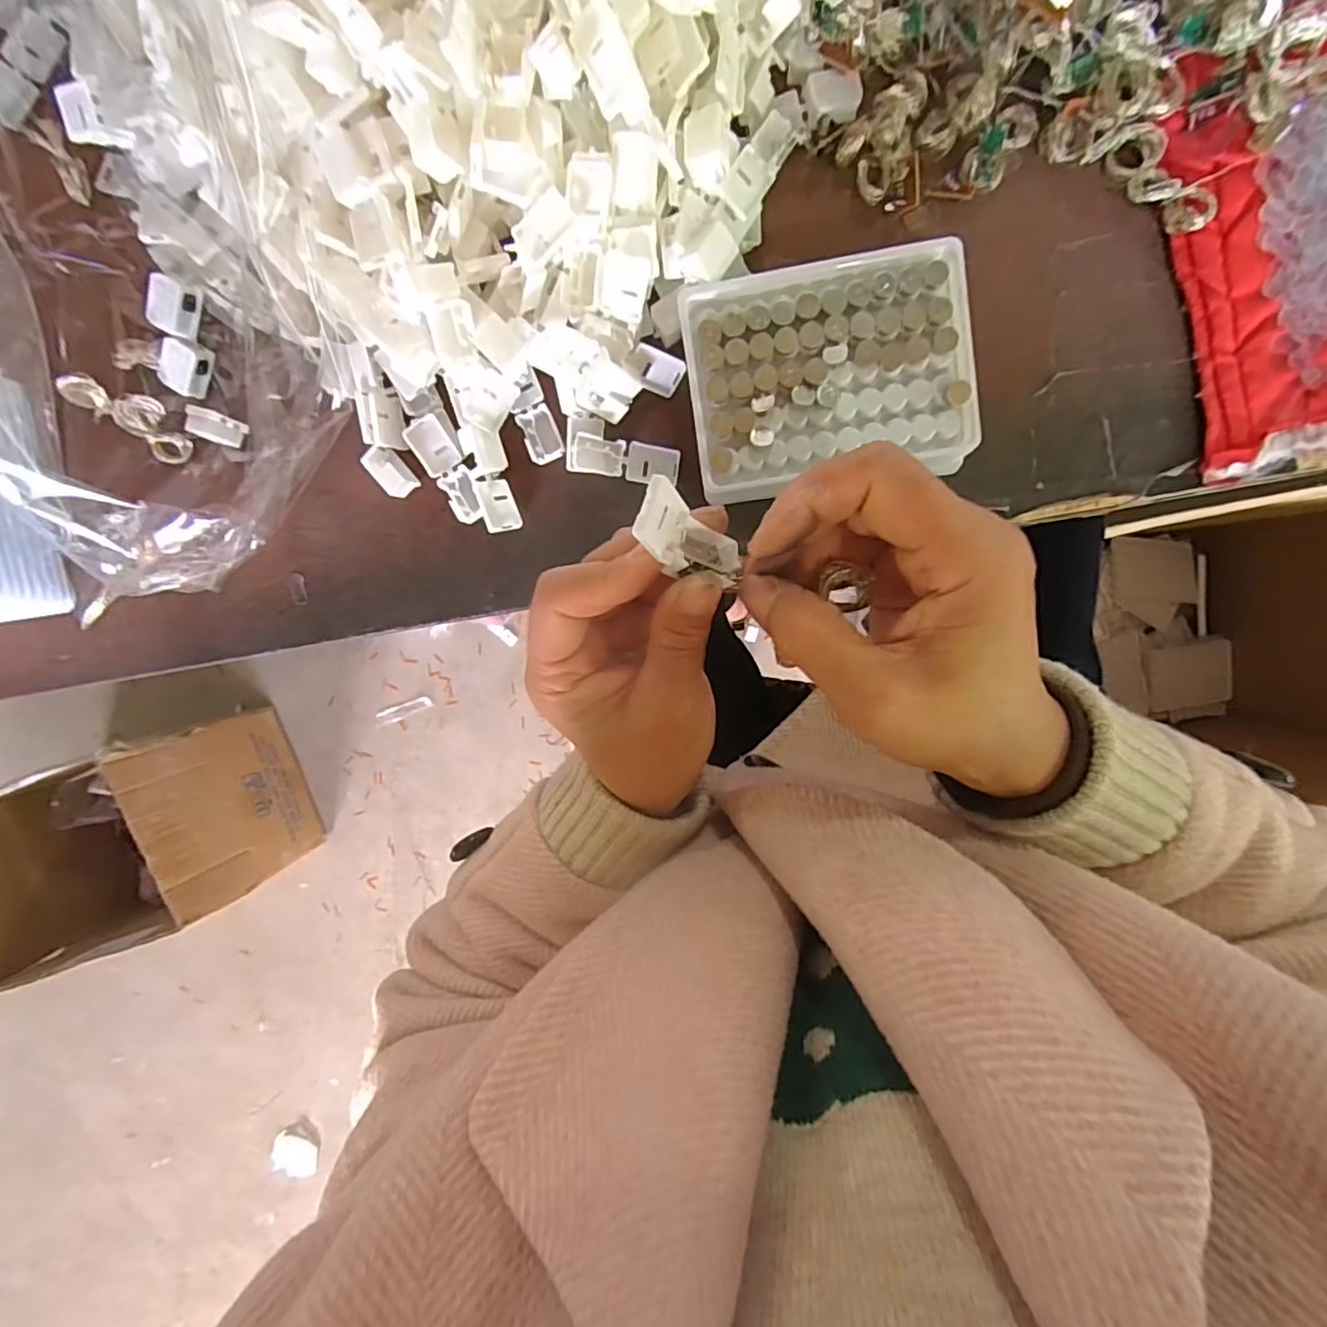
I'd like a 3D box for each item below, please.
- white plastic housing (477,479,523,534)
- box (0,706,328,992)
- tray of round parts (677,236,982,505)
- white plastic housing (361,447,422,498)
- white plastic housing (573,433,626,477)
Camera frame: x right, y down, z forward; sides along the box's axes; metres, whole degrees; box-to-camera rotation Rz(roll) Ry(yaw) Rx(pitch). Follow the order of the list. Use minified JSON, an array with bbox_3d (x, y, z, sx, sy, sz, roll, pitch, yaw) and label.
[{"bbox_3d":[-0.088,-0.085,0.327,0.016,0.012,0.028,-16,95,6],"label":"white plastic housing"},{"bbox_3d":[-0.848,0.281,0.999,0.399,0.303,0.274,-20,95,6],"label":"box"},{"bbox_3d":[0.078,-0.138,0.301,0.128,0.036,0.099,-8,96,5],"label":"tray of round parts"},{"bbox_3d":[-0.146,-0.102,0.326,0.016,0.013,0.025,-36,93,7],"label":"white plastic housing"},{"bbox_3d":[-0.034,-0.108,0.318,0.025,0.012,0.017,6,97,3],"label":"white plastic housing"}]

